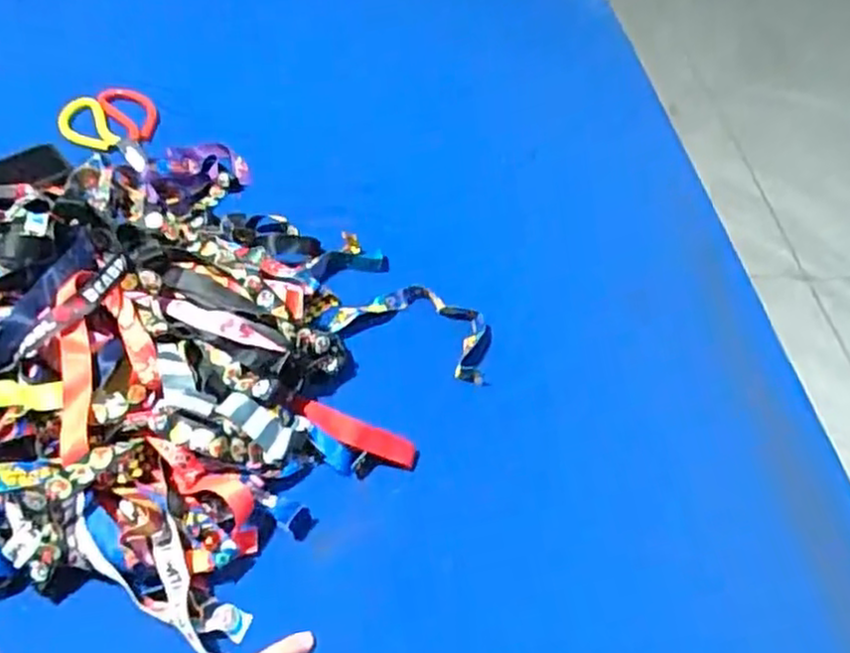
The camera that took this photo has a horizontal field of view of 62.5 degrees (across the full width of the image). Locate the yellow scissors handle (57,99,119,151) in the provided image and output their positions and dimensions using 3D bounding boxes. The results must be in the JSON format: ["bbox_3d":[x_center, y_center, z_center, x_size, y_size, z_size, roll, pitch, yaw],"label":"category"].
[{"bbox_3d":[-0.414,-0.242,0.856,0.058,0.016,0.104,-37,62,-3],"label":"yellow scissors handle"}]

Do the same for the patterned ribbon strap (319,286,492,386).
[{"bbox_3d":[-0.011,-0.005,0.674,0.165,0.023,0.087,18,51,11],"label":"patterned ribbon strap"}]

